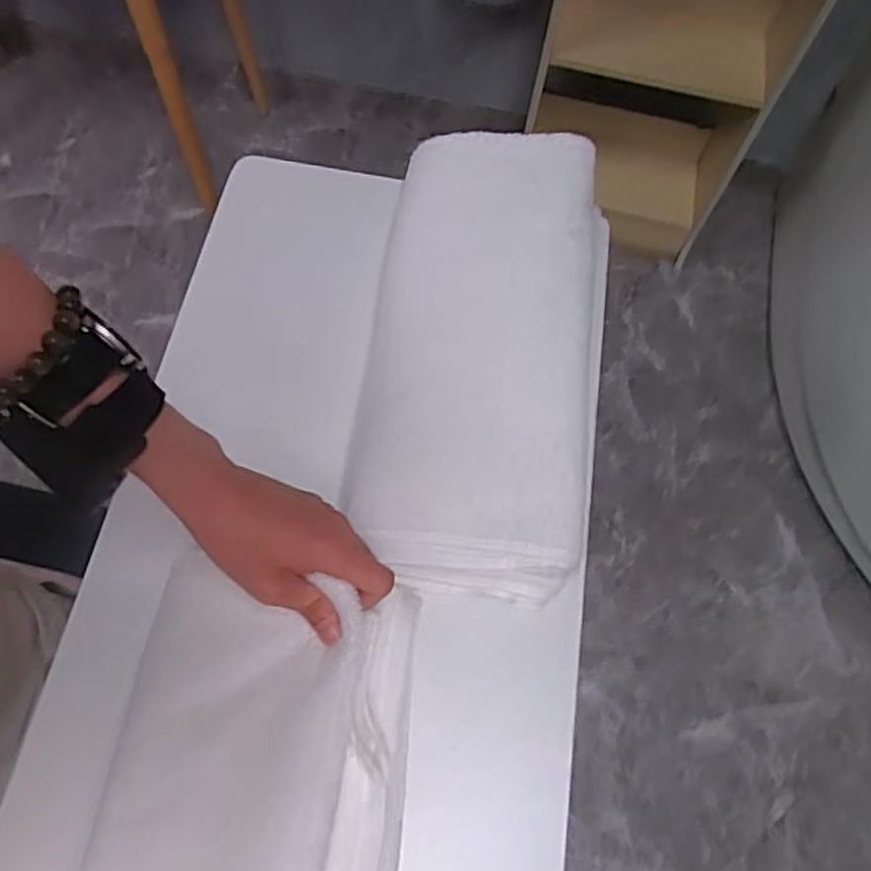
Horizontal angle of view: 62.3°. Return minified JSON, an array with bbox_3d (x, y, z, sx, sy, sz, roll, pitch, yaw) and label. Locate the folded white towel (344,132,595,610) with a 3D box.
[{"bbox_3d":[0.034,-0.077,0.622,0.188,0.080,0.418,6,65,-1],"label":"folded white towel"}]

